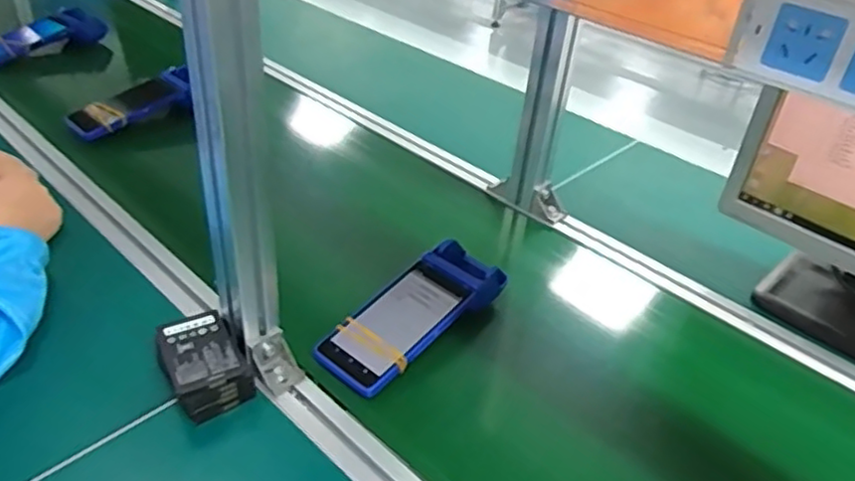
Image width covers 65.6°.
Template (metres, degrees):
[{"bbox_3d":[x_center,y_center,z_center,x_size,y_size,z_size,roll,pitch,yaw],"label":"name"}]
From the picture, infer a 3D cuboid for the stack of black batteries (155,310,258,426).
[{"bbox_3d":[-0.205,0.117,0.609,0.070,0.055,0.087,-19,42,-30],"label":"stack of black batteries"}]

